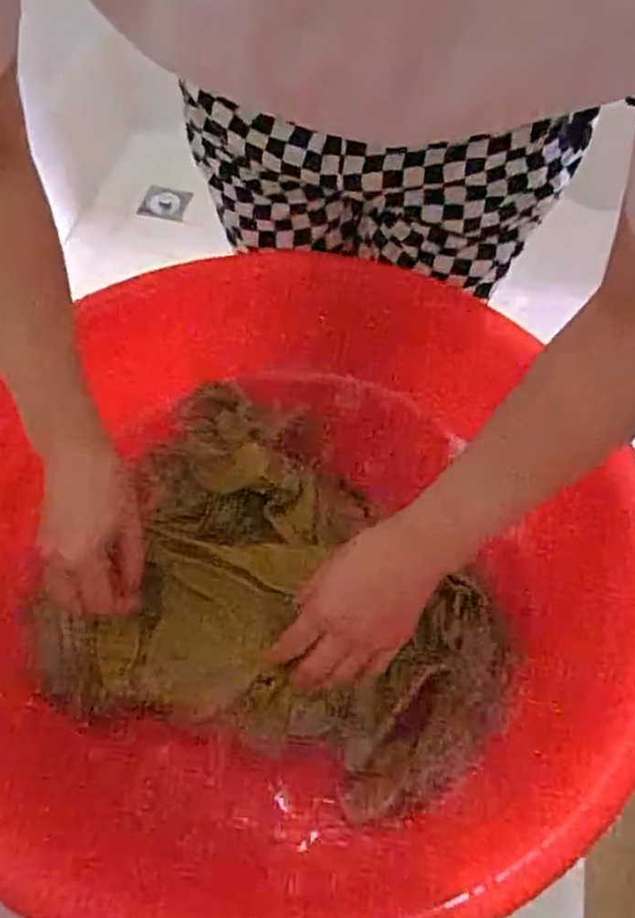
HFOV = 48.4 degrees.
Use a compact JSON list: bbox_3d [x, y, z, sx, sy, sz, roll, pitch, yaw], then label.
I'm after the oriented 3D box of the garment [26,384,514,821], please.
[{"bbox_3d":[-0.025,0.113,0.574,0.351,0.059,0.294,28,61,13],"label":"garment"}]

